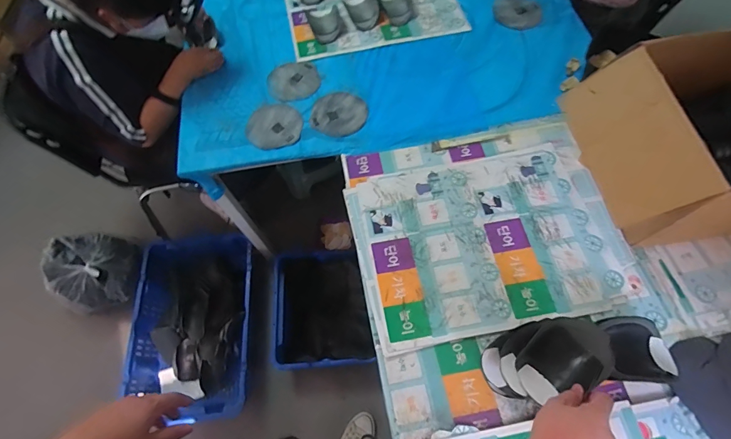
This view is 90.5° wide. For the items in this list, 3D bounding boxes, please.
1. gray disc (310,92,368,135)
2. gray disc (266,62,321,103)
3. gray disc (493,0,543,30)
[{"bbox_3d":[-0.071,-0.282,0.965,0.142,0.010,0.143,-1,64,1],"label":"gray disc"},{"bbox_3d":[-0.203,-0.389,1.026,0.141,0.017,0.145,-1,64,1],"label":"gray disc"},{"bbox_3d":[0.478,-0.658,1.137,0.145,0.014,0.154,-1,64,1],"label":"gray disc"}]

